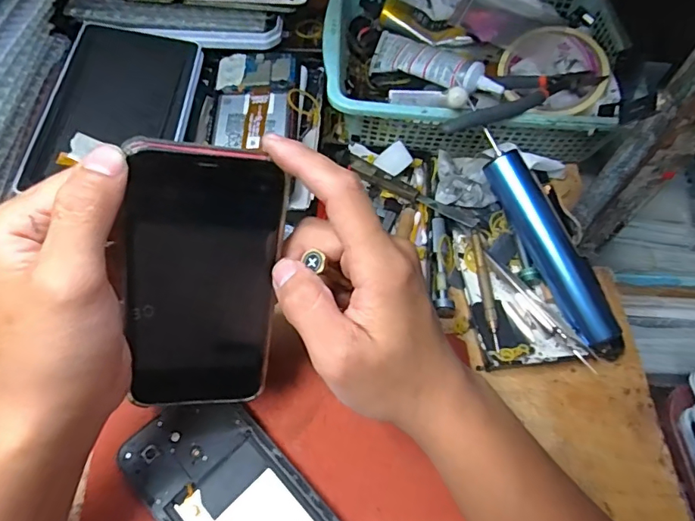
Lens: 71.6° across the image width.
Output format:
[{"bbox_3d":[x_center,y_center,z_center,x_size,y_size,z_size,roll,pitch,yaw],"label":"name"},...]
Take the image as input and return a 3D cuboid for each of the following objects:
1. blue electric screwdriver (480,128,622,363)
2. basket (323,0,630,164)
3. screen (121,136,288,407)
[{"bbox_3d":[0.151,-0.010,0.359,0.029,0.024,0.177,-24,81,-16],"label":"blue electric screwdriver"},{"bbox_3d":[0.113,-0.176,0.449,0.260,0.074,0.190,3,61,-2],"label":"basket"},{"bbox_3d":[-0.074,0.015,0.252,0.073,0.148,0.011,1,26,-18],"label":"screen"}]

